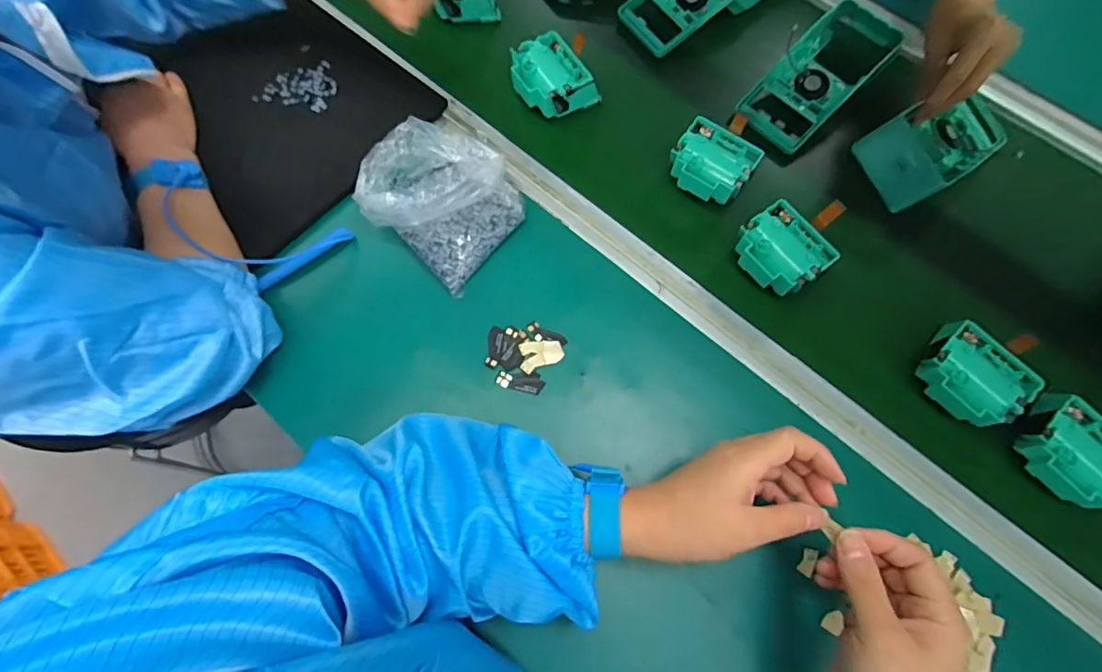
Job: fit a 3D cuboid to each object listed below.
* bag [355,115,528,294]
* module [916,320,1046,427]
[{"bbox_3d":[-0.098,-0.128,0.465,0.138,0.054,0.118,39,74,11],"label":"bag"},{"bbox_3d":[0.340,0.033,0.419,0.061,0.031,0.073,-36,76,-13],"label":"module"}]

